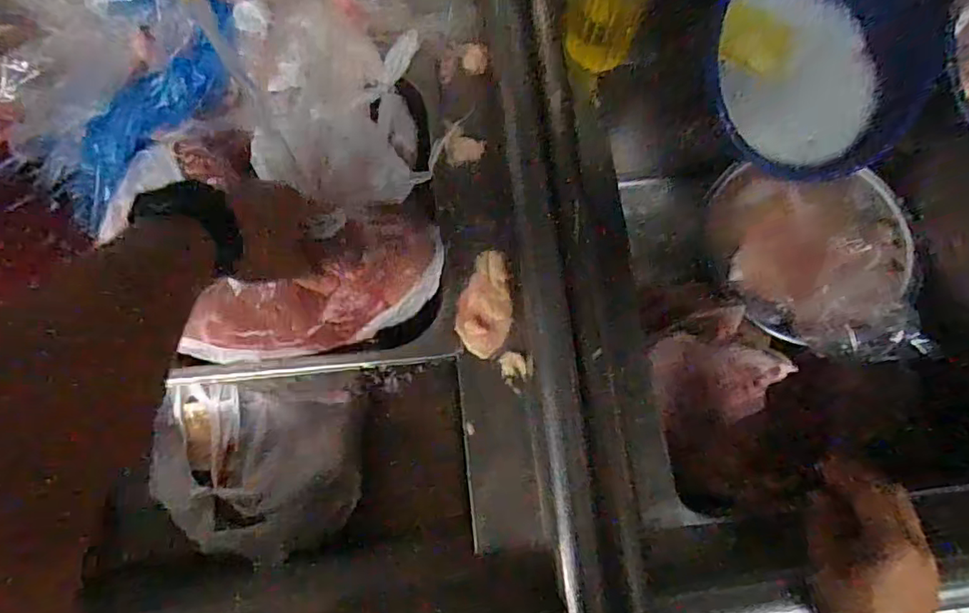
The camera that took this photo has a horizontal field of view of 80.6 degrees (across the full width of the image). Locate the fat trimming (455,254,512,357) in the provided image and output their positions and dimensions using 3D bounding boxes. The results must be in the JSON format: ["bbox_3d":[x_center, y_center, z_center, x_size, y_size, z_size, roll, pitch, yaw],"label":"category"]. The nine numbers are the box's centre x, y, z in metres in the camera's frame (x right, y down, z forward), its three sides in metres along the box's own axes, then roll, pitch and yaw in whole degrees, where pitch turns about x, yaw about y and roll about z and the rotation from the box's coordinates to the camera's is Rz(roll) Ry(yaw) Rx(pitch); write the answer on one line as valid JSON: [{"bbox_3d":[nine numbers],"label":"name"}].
[{"bbox_3d":[0.002,-0.003,0.541,0.049,0.013,0.098,12,76,1],"label":"fat trimming"}]

